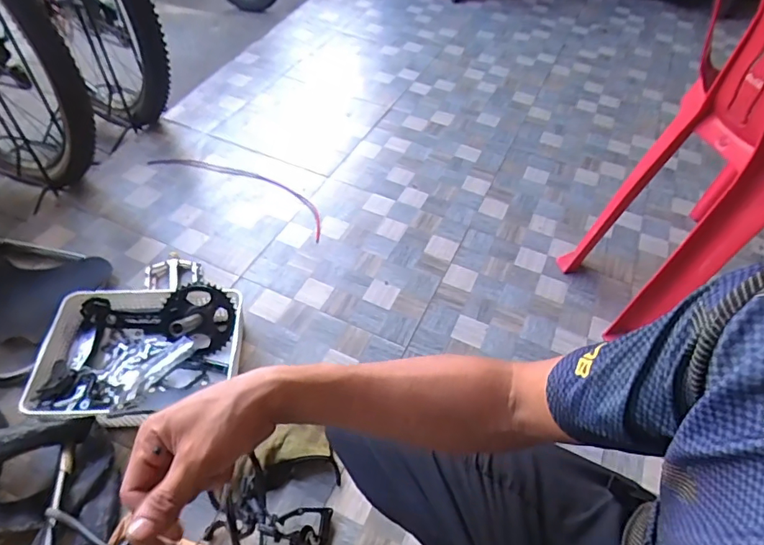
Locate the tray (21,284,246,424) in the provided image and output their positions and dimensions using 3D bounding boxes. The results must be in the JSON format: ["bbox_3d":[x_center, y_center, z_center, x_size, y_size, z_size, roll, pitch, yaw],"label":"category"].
[{"bbox_3d":[-0.435,0.150,0.899,0.332,0.083,0.263,2,49,-4],"label":"tray"}]

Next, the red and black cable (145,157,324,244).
[{"bbox_3d":[-0.362,-0.232,1.300,0.541,0.012,0.132,25,51,15],"label":"red and black cable"}]

